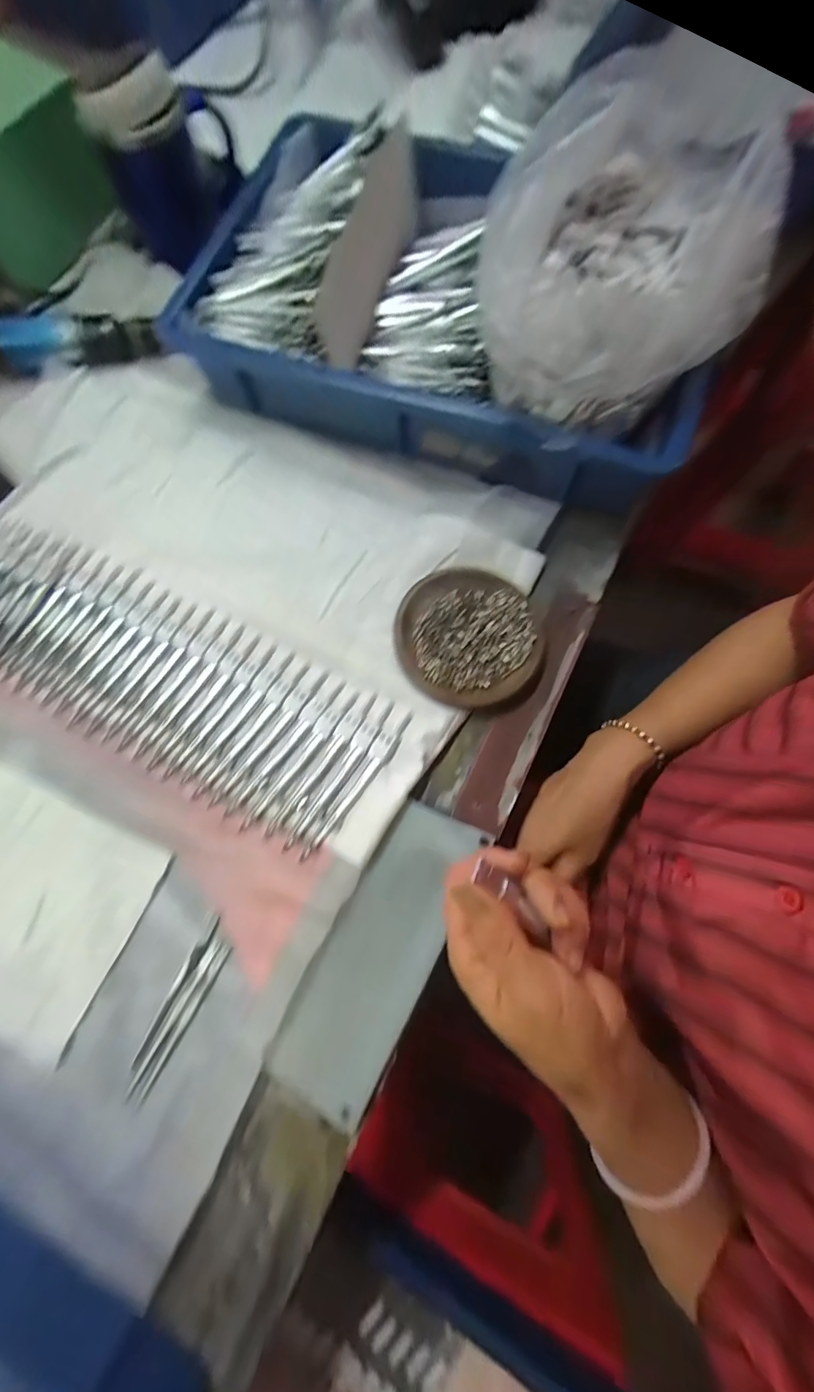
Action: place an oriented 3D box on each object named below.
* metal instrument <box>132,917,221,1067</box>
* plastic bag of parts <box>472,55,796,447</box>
[{"bbox_3d":[-0.157,0.199,0.319,0.007,0.004,0.099,27,78,8],"label":"metal instrument"},{"bbox_3d":[0.139,-0.297,0.324,0.180,0.095,0.178,-22,76,-4],"label":"plastic bag of parts"}]

